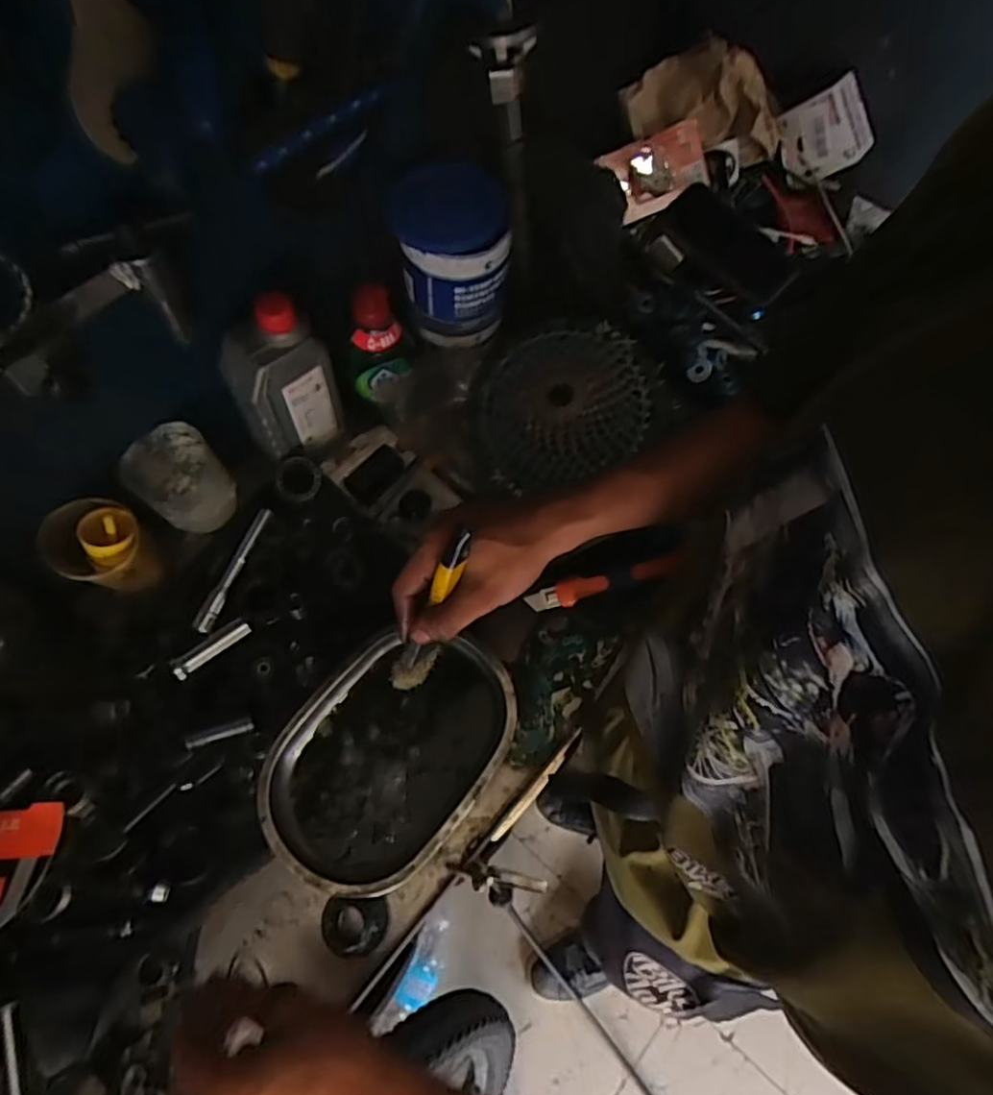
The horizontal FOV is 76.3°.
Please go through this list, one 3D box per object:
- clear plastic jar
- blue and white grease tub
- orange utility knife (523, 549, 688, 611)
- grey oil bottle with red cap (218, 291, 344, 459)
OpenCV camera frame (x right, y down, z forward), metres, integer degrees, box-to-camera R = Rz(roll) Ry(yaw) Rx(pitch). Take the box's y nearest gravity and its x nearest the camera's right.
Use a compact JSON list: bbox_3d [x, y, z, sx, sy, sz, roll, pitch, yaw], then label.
[{"bbox_3d":[-0.279,-0.056,0.569,0.066,0.089,0.072,1,66,-1],"label":"clear plastic jar"},{"bbox_3d":[-0.036,-0.267,0.585,0.090,0.128,0.096,1,66,-1],"label":"blue and white grease tub"},{"bbox_3d":[0.100,0.030,0.577,0.147,0.012,0.021,-17,67,8],"label":"orange utility knife"},{"bbox_3d":[-0.187,-0.142,0.561,0.085,0.153,0.045,-28,70,-13],"label":"grey oil bottle with red cap"}]

